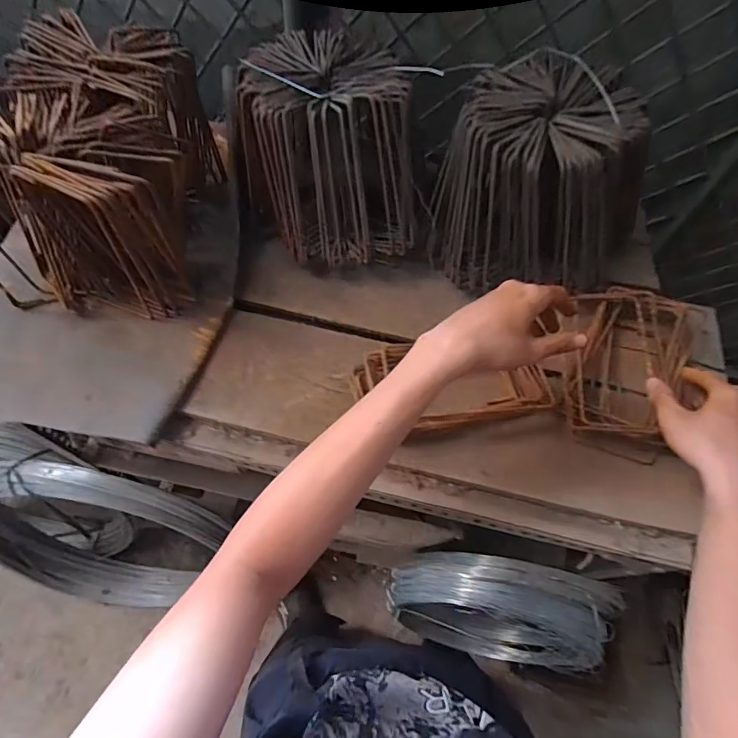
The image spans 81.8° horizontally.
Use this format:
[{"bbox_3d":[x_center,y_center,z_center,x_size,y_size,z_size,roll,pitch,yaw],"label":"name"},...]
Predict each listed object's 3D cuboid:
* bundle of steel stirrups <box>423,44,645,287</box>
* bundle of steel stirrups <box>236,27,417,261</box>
[{"bbox_3d":[0.221,-0.251,0.568,0.250,0.178,0.239,10,62,3],"label":"bundle of steel stirrups"},{"bbox_3d":[-0.060,-0.303,0.586,0.224,0.173,0.271,-8,63,-6],"label":"bundle of steel stirrups"}]

